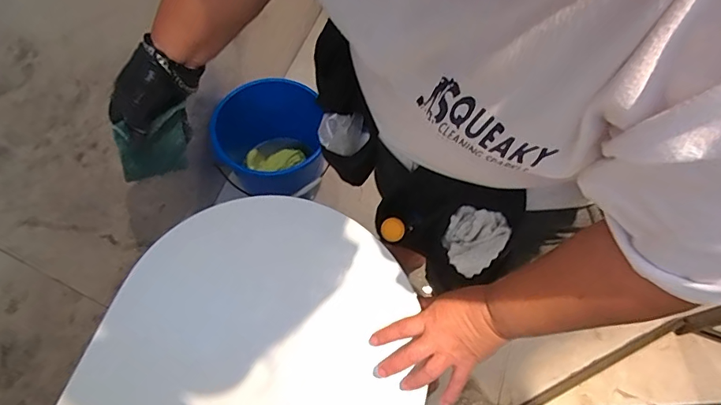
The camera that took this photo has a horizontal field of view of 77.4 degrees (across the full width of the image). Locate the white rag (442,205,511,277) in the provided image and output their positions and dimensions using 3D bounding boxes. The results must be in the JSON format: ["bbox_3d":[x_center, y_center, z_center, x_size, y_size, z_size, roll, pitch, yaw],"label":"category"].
[{"bbox_3d":[0.130,0.045,0.528,0.065,0.043,0.081,31,65,15],"label":"white rag"}]

